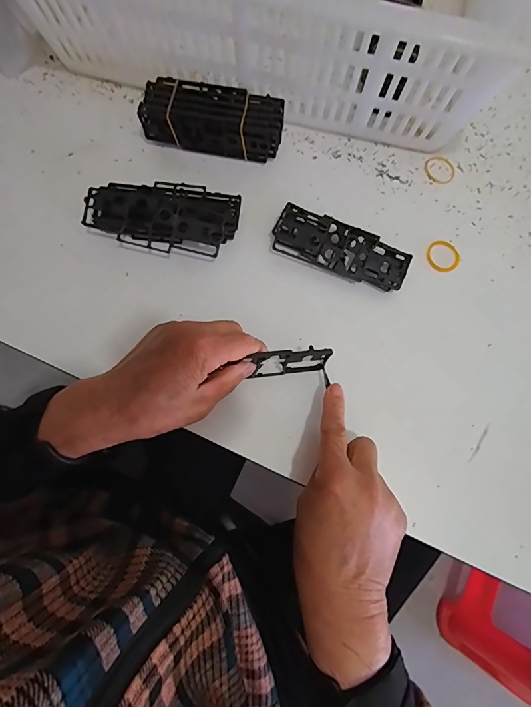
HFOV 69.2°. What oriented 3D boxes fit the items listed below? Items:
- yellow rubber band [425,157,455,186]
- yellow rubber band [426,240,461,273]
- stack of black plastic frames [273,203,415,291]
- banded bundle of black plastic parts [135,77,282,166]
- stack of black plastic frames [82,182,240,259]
[{"bbox_3d":[0.177,-0.187,0.390,0.031,0.004,0.032,44,78,9],"label":"yellow rubber band"},{"bbox_3d":[0.169,-0.092,0.365,0.033,0.004,0.032,0,75,-2],"label":"yellow rubber band"},{"bbox_3d":[0.070,-0.097,0.357,0.124,0.020,0.043,22,76,4],"label":"stack of black plastic frames"},{"bbox_3d":[-0.049,-0.222,0.371,0.128,0.045,0.043,11,75,1],"label":"banded bundle of black plastic parts"},{"bbox_3d":[-0.091,-0.124,0.353,0.128,0.034,0.062,9,75,1],"label":"stack of black plastic frames"}]

